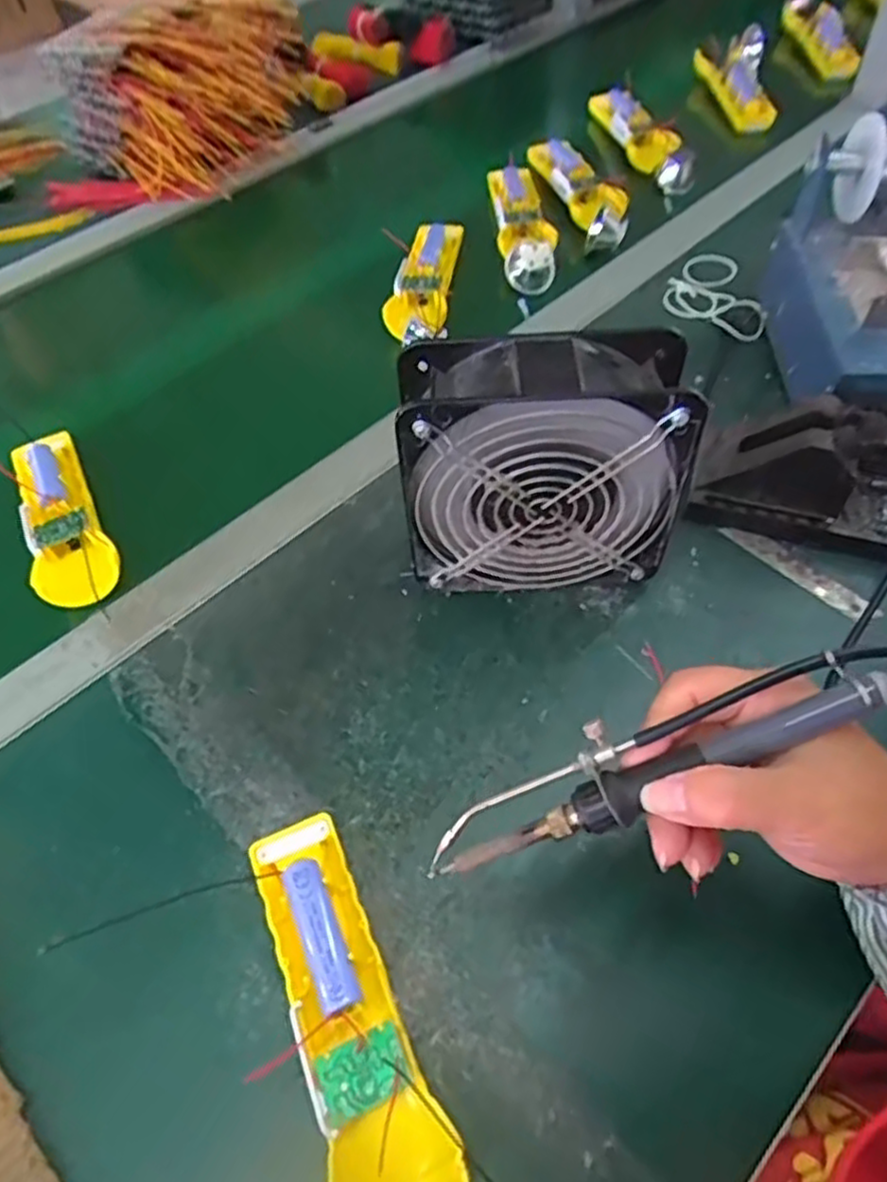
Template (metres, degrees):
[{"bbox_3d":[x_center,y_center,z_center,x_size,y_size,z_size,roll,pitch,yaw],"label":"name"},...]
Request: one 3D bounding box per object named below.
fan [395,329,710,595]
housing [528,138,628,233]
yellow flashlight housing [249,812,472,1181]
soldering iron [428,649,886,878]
[{"bbox_3d":[0.054,-0.064,0.409,0.147,0.154,0.057,-3,54,0],"label":"fan"},{"bbox_3d":[0.136,-0.418,0.742,0.044,0.034,0.181,-14,54,-6],"label":"housing"},{"bbox_3d":[-0.042,0.176,0.316,0.048,0.031,0.162,-19,56,-11],"label":"yellow flashlight housing"},{"bbox_3d":[0.086,0.062,0.274,0.204,0.022,0.031,-25,53,11],"label":"soldering iron"}]

